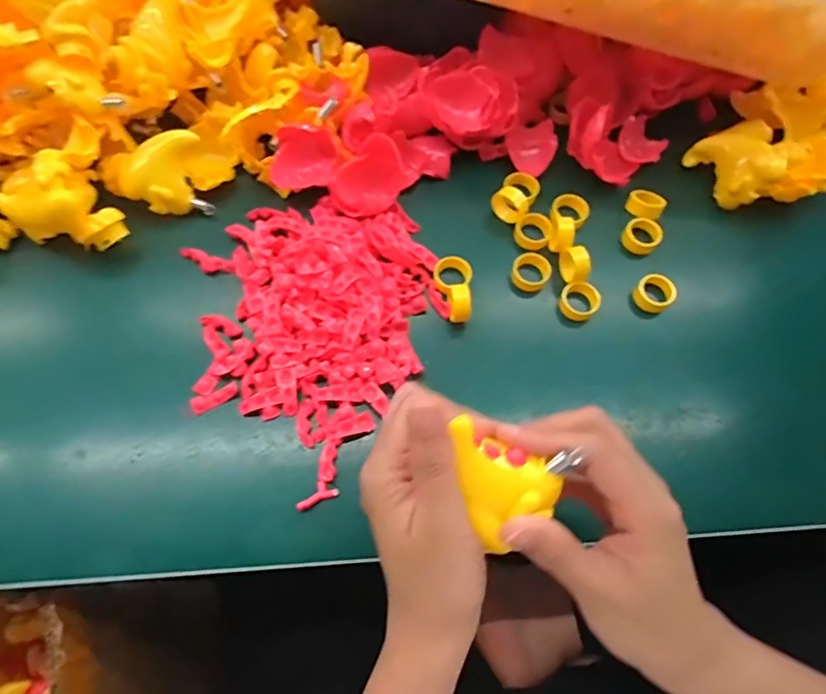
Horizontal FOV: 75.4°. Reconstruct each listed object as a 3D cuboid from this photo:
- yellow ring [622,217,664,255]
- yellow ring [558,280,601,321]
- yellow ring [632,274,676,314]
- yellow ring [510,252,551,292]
[{"bbox_3d":[0.170,-0.083,0.397,0.026,0.013,0.025,1,65,-1],"label":"yellow ring"},{"bbox_3d":[0.116,-0.032,0.373,0.026,0.012,0.027,1,65,-1],"label":"yellow ring"},{"bbox_3d":[0.171,-0.038,0.379,0.026,0.013,0.025,1,65,-1],"label":"yellow ring"},{"bbox_3d":[0.084,-0.054,0.382,0.026,0.013,0.027,1,65,-1],"label":"yellow ring"}]

